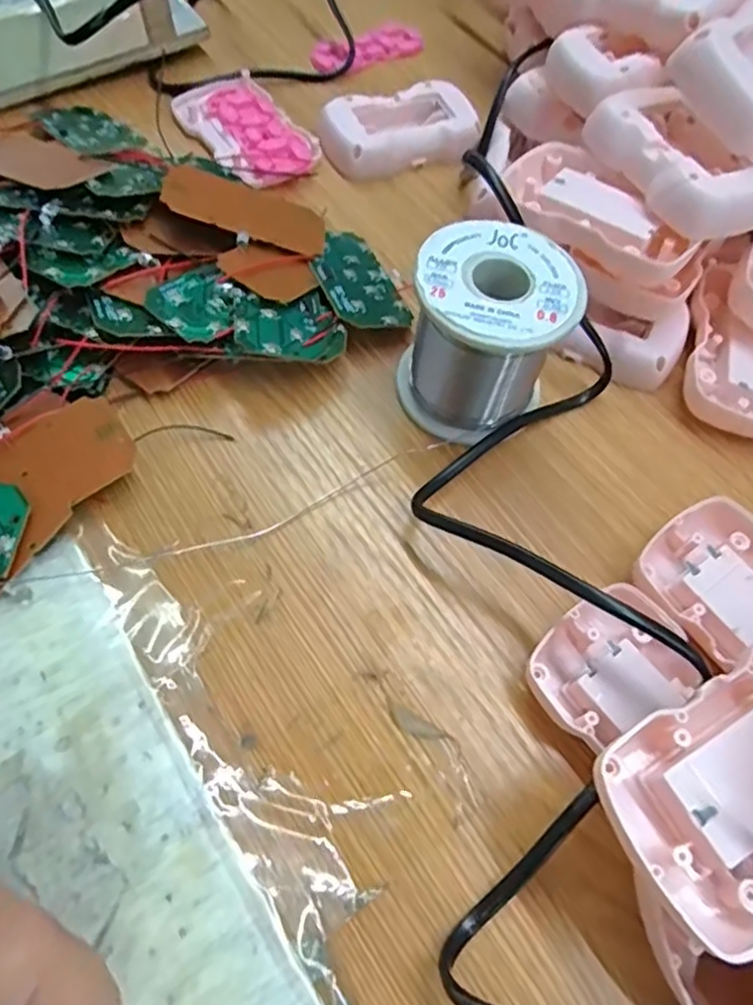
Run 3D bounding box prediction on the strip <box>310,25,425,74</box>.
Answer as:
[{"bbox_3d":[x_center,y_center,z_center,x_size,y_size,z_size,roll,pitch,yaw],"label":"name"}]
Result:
[{"bbox_3d":[-0.007,-0.286,0.414,0.075,0.008,0.028,-32,68,-19],"label":"strip"}]

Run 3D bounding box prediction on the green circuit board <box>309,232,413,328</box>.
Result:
[{"bbox_3d":[-0.010,-0.105,0.308,0.038,0.004,0.069,-11,58,-29],"label":"green circuit board"}]

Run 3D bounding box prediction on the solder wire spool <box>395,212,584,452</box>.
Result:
[{"bbox_3d":[0.043,-0.067,0.265,0.059,0.063,0.059,2,62,-3],"label":"solder wire spool"}]

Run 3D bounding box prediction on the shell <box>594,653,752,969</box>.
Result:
[{"bbox_3d":[0.106,0.074,0.177,0.080,0.021,0.056,-25,66,-16],"label":"shell"}]

